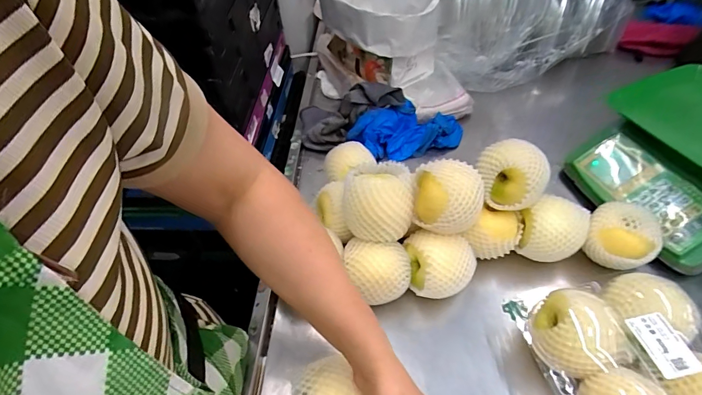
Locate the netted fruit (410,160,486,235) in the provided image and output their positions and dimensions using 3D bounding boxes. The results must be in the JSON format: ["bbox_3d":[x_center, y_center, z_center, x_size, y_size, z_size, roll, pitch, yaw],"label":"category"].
[{"bbox_3d":[0.119,0.005,0.477,0.081,0.081,0.073,-6,49,0],"label":"netted fruit"}]

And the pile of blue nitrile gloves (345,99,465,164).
[{"bbox_3d":[0.102,-0.118,0.689,0.212,0.068,0.066,-10,51,-5],"label":"pile of blue nitrile gloves"}]

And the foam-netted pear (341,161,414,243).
[{"bbox_3d":[0.035,0.002,0.485,0.087,0.075,0.085,-3,50,3],"label":"foam-netted pear"}]

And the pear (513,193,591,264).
[{"bbox_3d":[0.272,0.048,0.525,0.082,0.081,0.070,16,53,15],"label":"pear"}]

